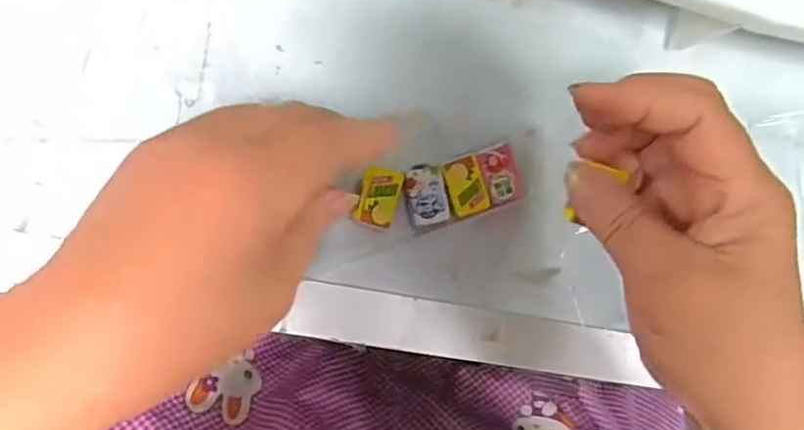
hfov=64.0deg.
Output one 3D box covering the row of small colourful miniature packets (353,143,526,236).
[{"bbox_3d":[0.017,-0.010,0.288,0.074,0.007,0.031,-11,95,-10],"label":"row of small colourful miniature packets"}]

